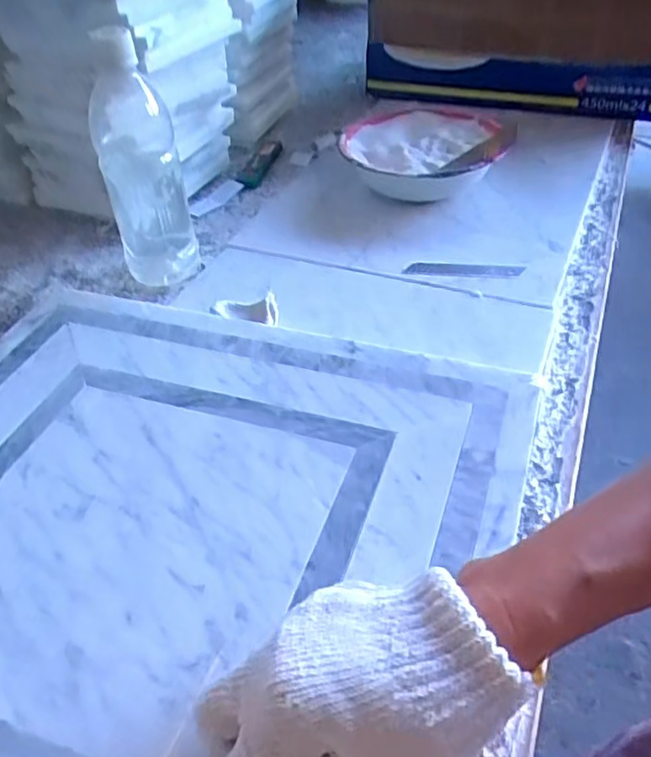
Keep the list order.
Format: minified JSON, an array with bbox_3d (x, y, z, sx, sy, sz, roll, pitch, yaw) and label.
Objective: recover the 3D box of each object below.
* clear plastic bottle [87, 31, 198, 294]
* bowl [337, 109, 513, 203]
[{"bbox_3d":[-0.160,-0.185,0.548,0.063,0.209,0.072,-18,45,-14],"label":"clear plastic bottle"},{"bbox_3d":[0.109,-0.243,0.697,0.165,0.052,0.174,-2,44,2],"label":"bowl"}]

